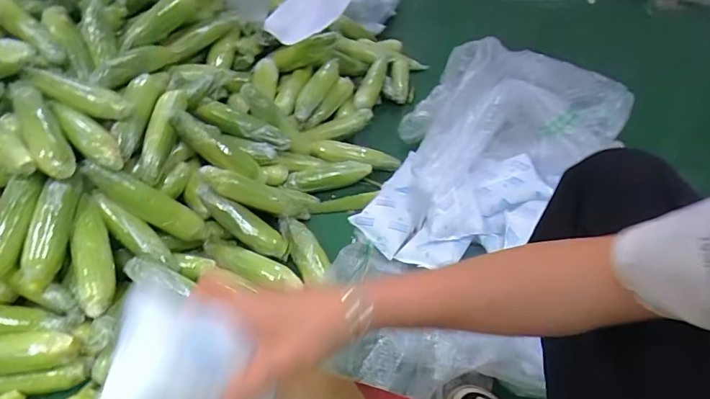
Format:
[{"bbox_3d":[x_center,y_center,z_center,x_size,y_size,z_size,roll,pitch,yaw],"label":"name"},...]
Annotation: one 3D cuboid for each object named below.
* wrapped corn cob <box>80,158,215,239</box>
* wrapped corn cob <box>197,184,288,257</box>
[{"bbox_3d":[-0.377,0.009,0.798,0.047,0.249,0.049,-34,38,27],"label":"wrapped corn cob"},{"bbox_3d":[-0.222,0.041,0.855,0.212,0.044,0.055,35,52,4],"label":"wrapped corn cob"}]

